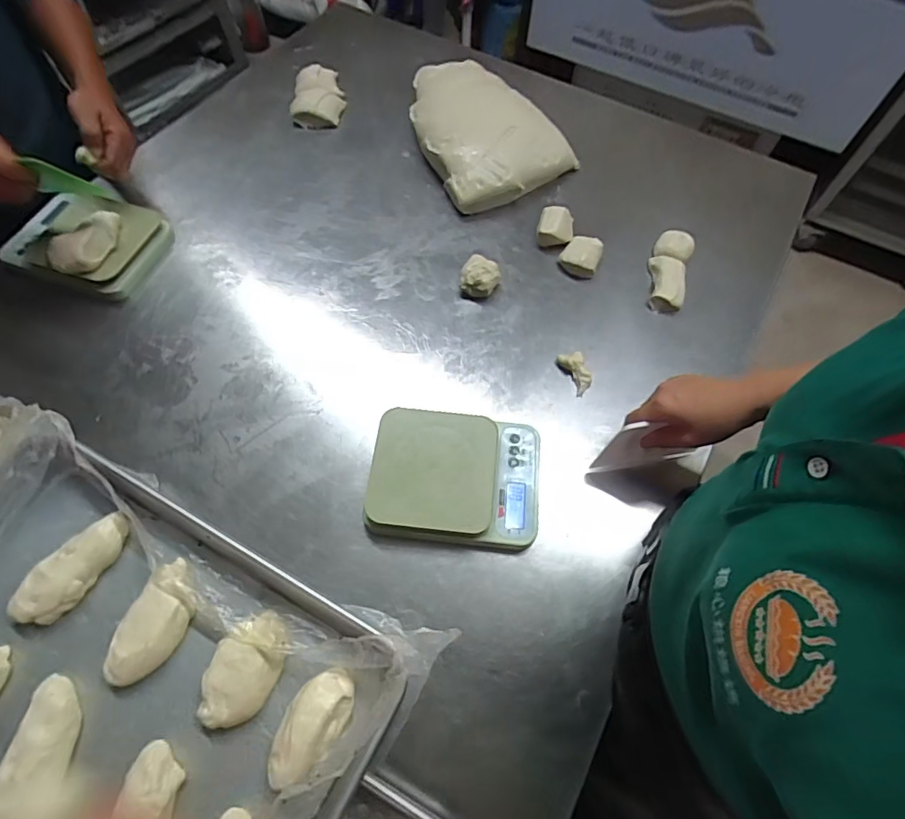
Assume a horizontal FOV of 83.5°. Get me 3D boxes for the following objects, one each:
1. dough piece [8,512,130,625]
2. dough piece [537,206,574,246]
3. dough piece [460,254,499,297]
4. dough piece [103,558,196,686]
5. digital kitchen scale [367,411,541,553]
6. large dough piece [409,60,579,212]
[{"bbox_3d":[-0.330,0.137,0.443,0.034,0.026,0.103,27,65,12],"label":"dough piece"},{"bbox_3d":[0.159,-0.282,0.776,0.056,0.038,0.063,11,63,3],"label":"dough piece"},{"bbox_3d":[0.039,-0.188,0.716,0.054,0.034,0.045,3,63,-1],"label":"dough piece"},{"bbox_3d":[-0.247,0.178,0.424,0.039,0.023,0.095,17,63,7],"label":"dough piece"},{"bbox_3d":[-0.009,0.071,0.591,0.184,0.038,0.154,6,63,1],"label":"digital kitchen scale"},{"bbox_3d":[0.048,-0.476,0.849,0.230,0.083,0.320,-21,65,-12],"label":"large dough piece"}]

